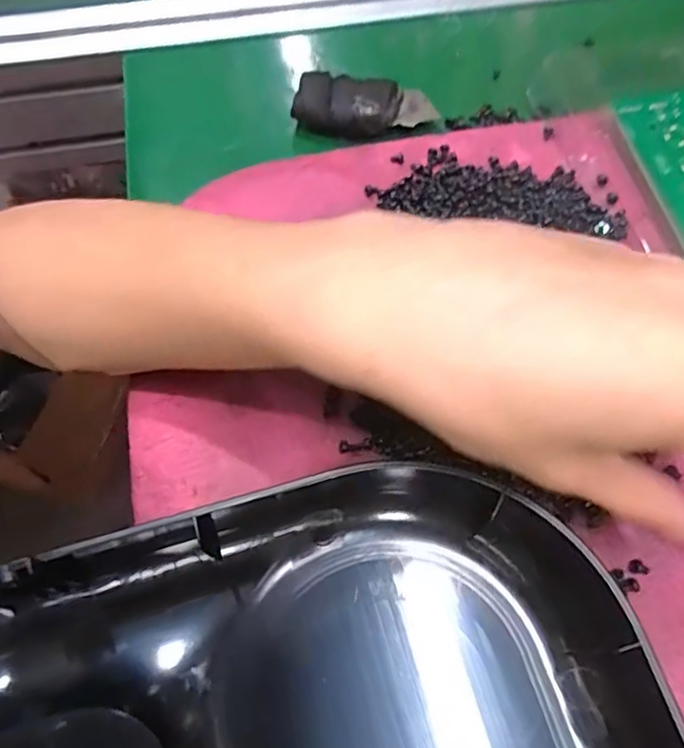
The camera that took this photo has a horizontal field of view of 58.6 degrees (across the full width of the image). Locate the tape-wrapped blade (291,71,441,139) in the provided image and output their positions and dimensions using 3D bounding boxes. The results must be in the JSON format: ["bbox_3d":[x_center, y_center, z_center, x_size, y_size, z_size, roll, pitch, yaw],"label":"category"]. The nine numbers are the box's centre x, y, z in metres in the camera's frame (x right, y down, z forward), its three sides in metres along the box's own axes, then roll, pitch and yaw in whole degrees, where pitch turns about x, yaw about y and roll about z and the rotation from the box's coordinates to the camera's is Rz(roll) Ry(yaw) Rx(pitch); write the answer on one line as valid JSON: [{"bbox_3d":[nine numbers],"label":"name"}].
[{"bbox_3d":[0.012,-0.134,0.310,0.068,0.023,0.026,9,67,3],"label":"tape-wrapped blade"}]

